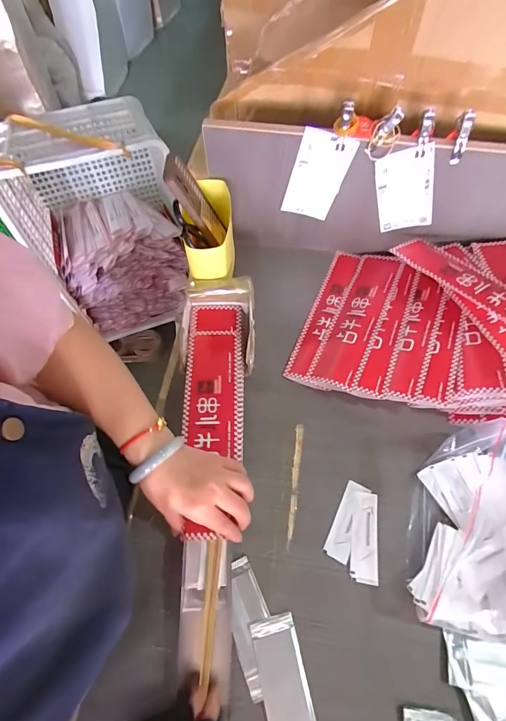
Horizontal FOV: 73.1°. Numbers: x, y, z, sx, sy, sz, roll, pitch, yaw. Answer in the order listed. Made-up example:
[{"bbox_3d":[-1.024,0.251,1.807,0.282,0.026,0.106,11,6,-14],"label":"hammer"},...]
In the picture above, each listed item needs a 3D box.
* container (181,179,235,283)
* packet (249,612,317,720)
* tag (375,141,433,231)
[{"bbox_3d":[-0.065,-0.204,0.532,0.070,0.067,0.155,-3,62,-1],"label":"container"},{"bbox_3d":[0.034,0.340,0.352,0.048,0.005,0.122,-12,63,-5],"label":"packet"},{"bbox_3d":[0.227,-0.251,0.511,0.075,0.135,0.005,-5,62,23],"label":"tag"}]

